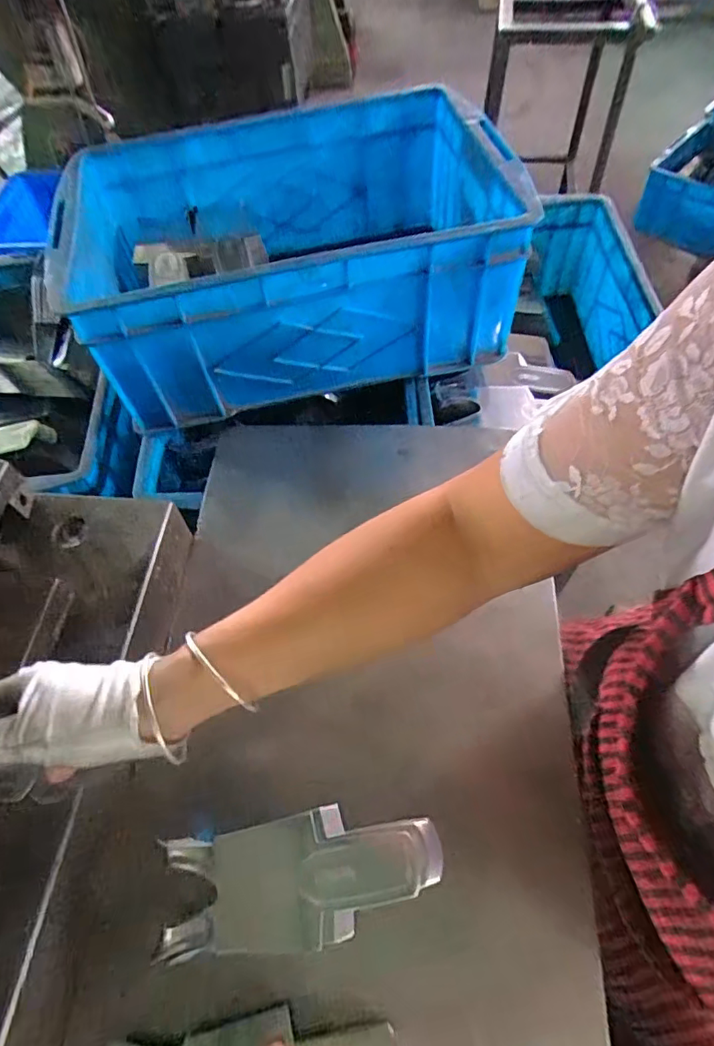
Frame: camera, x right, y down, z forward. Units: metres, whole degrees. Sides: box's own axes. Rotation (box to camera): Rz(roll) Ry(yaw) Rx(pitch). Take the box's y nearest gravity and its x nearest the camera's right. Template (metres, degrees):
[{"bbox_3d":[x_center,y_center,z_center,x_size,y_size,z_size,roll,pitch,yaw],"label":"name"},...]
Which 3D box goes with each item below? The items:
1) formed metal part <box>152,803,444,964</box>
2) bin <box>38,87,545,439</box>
[{"bbox_3d":[-0.035,0.239,0.359,0.182,0.027,0.074,-7,58,-1],"label":"formed metal part"},{"bbox_3d":[-0.071,-0.314,0.618,0.433,0.168,0.305,-12,58,-4],"label":"bin"}]

